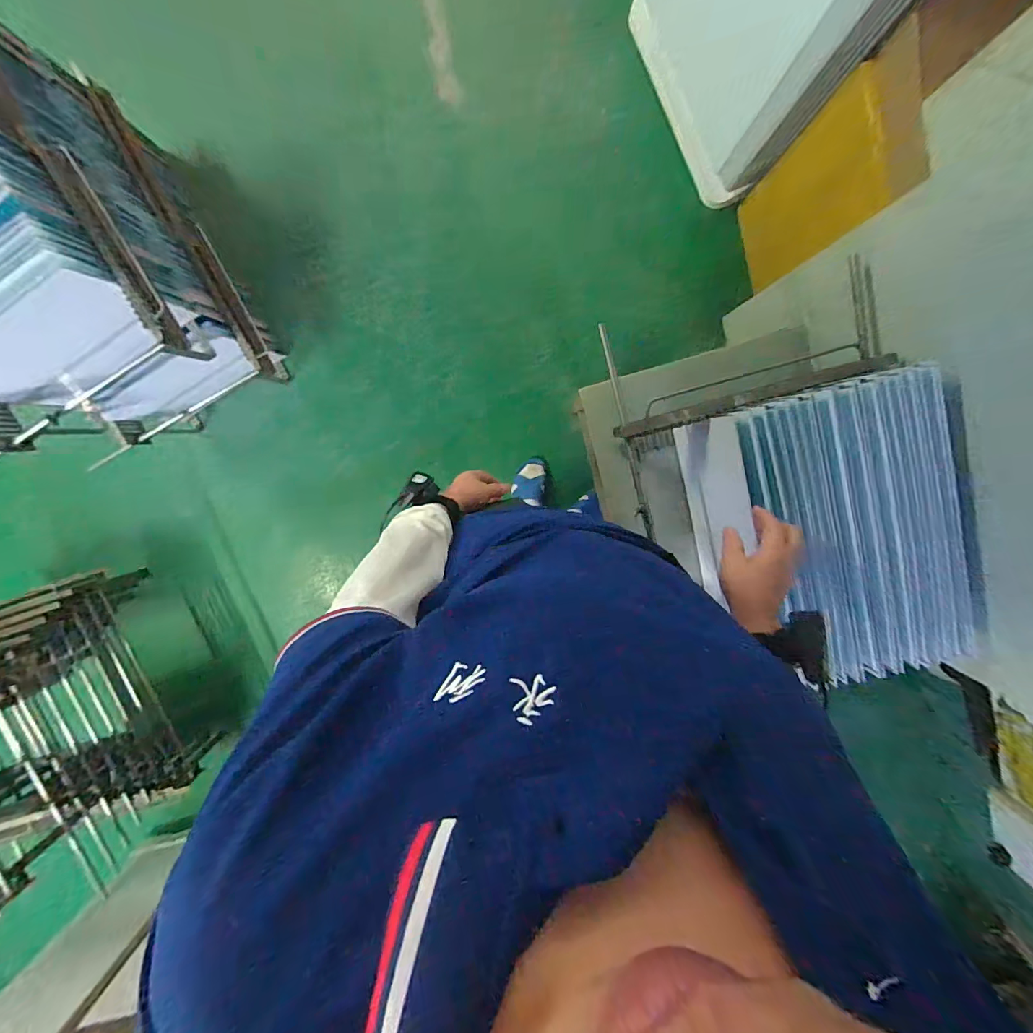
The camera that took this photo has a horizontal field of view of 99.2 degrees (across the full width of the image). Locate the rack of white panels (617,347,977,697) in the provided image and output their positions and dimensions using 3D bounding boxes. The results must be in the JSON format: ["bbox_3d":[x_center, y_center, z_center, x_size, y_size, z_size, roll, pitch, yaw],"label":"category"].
[{"bbox_3d":[0.449,0.004,0.757,0.313,0.337,0.428,-17,99,5],"label":"rack of white panels"}]

